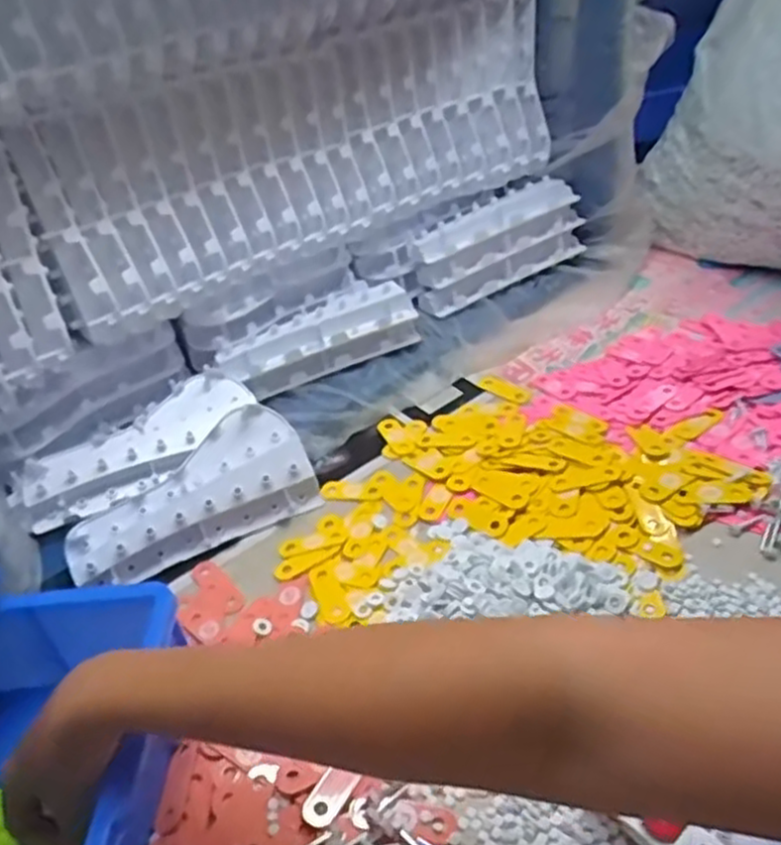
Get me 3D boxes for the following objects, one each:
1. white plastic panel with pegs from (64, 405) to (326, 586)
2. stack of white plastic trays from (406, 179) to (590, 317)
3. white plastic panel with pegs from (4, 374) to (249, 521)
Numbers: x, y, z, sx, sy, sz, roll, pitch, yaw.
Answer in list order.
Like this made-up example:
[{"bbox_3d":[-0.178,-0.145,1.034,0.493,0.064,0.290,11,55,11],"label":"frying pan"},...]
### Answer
[{"bbox_3d":[-0.181,0.070,0.672,0.226,0.056,0.088,-30,43,-25],"label":"white plastic panel with pegs"},{"bbox_3d":[0.137,-0.226,0.937,0.234,0.104,0.046,-29,20,-18],"label":"stack of white plastic trays"},{"bbox_3d":[-0.244,0.020,0.716,0.234,0.031,0.079,-27,42,-23],"label":"white plastic panel with pegs"}]

